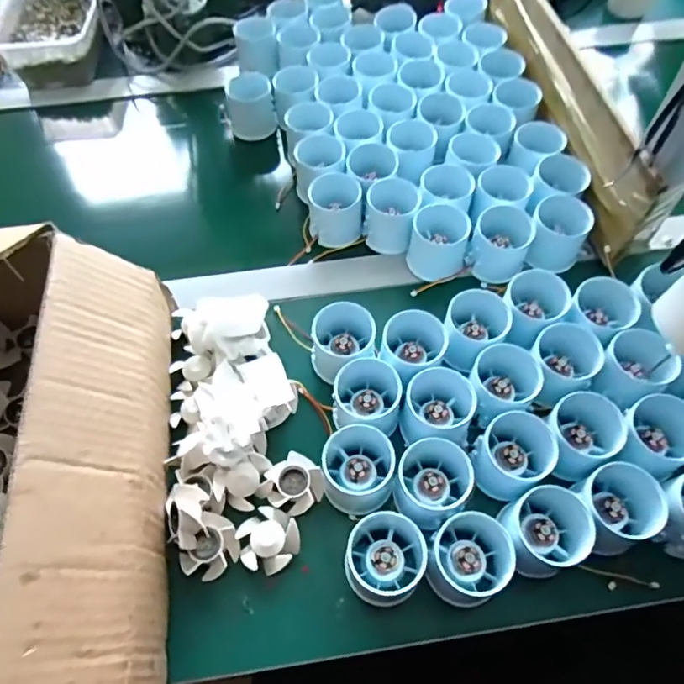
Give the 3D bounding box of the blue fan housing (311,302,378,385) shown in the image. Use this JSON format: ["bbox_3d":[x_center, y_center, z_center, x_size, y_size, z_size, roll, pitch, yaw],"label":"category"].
[{"bbox_3d":[0.001,-0.001,0.460,0.054,0.052,0.059,-6,59,-1],"label":"blue fan housing"}]

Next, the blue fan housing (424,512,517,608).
[{"bbox_3d":[0.086,0.151,0.375,0.050,0.064,0.054,-1,59,1],"label":"blue fan housing"}]

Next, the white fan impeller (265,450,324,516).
[{"bbox_3d":[-0.036,0.109,0.415,0.040,0.018,0.040,-1,59,1],"label":"white fan impeller"}]

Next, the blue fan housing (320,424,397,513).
[{"bbox_3d":[0.011,0.091,0.410,0.055,0.041,0.064,8,59,7],"label":"blue fan housing"}]

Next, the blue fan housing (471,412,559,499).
[{"bbox_3d":[0.125,0.084,0.406,0.051,0.045,0.054,-1,59,1],"label":"blue fan housing"}]

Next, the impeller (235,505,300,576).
[{"bbox_3d":[-0.054,0.145,0.397,0.043,0.019,0.043,-1,59,1],"label":"impeller"}]

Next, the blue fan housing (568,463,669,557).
[{"bbox_3d":[0.189,0.119,0.387,0.057,0.056,0.054,-23,61,-12],"label":"blue fan housing"}]

